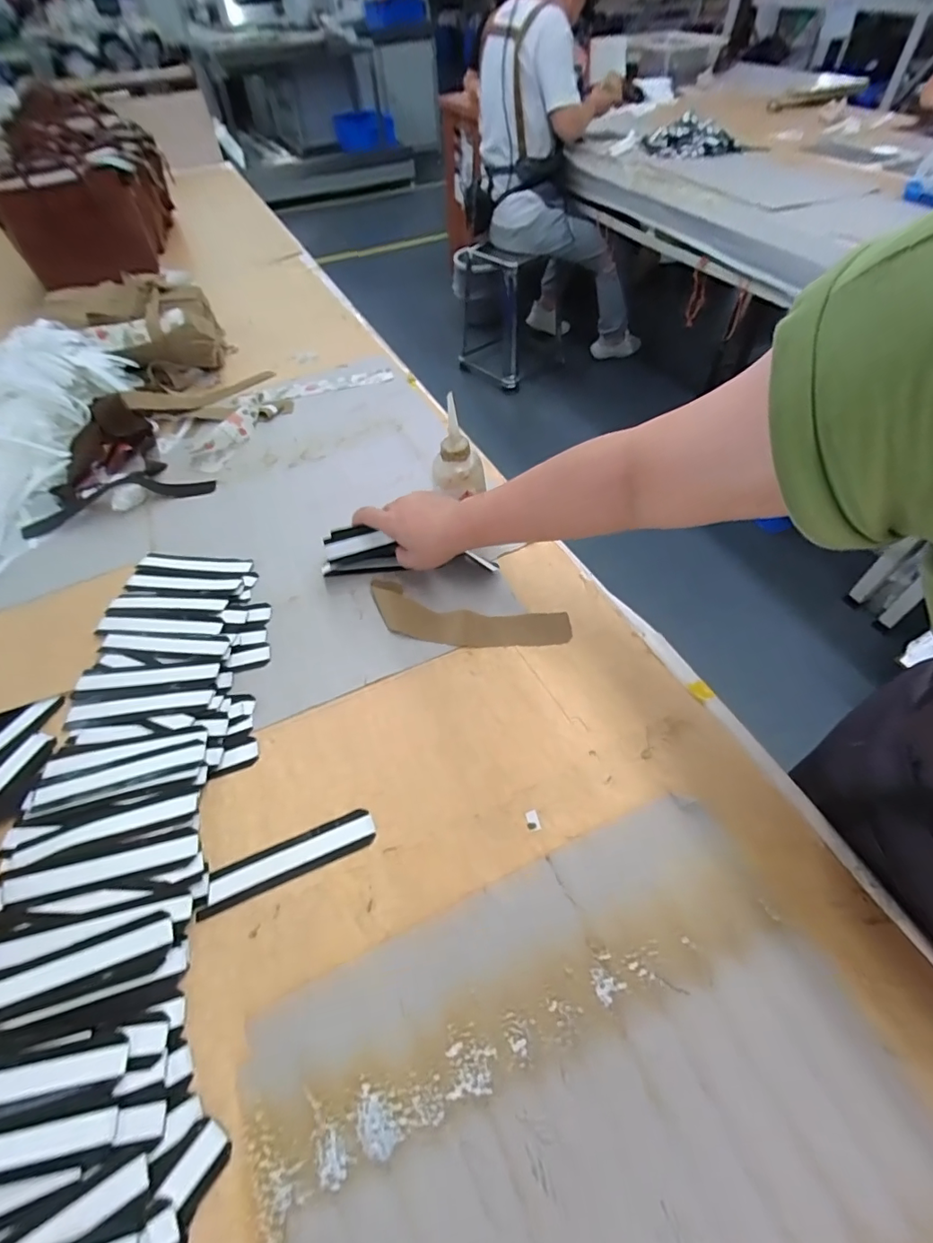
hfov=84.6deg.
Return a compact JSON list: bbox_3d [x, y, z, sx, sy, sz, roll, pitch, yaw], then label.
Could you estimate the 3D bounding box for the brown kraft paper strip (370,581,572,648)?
[{"bbox_3d":[-0.001,-0.004,0.538,0.213,0.017,0.065,11,54,11],"label":"brown kraft paper strip"}]

